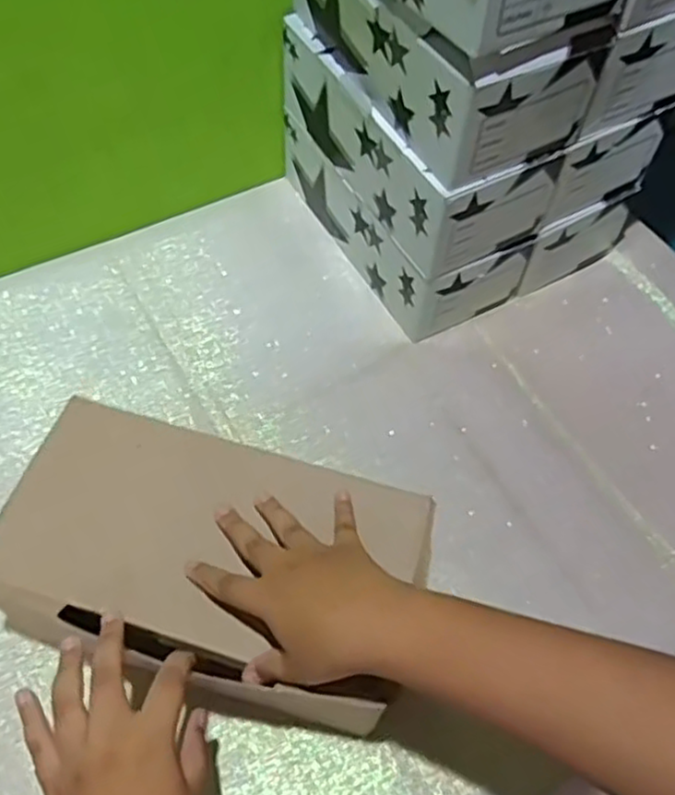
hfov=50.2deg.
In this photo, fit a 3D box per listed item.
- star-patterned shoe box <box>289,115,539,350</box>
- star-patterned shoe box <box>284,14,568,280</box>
[{"bbox_3d":[0.058,-0.188,0.728,0.121,0.090,0.267,-27,62,-20],"label":"star-patterned shoe box"},{"bbox_3d":[0.061,-0.239,0.648,0.119,0.097,0.263,-27,62,-20],"label":"star-patterned shoe box"}]

